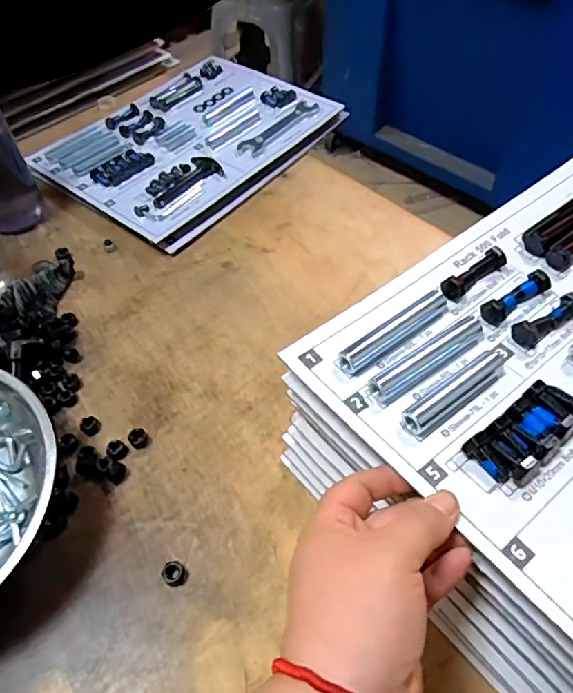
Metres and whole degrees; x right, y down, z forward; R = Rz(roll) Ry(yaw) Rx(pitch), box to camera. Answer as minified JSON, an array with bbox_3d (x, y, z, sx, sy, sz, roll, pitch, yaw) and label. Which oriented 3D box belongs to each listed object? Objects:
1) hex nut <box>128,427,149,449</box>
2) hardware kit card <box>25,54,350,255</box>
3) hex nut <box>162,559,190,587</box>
[{"bbox_3d":[-0.133,0.083,0.485,0.016,0.010,0.016,-32,58,-18],"label":"hex nut"},{"bbox_3d":[-0.133,-0.297,0.763,0.271,0.030,0.366,32,61,24],"label":"hardware kit card"},{"bbox_3d":[-0.086,0.174,0.414,0.018,0.007,0.020,-40,60,-23],"label":"hex nut"}]

